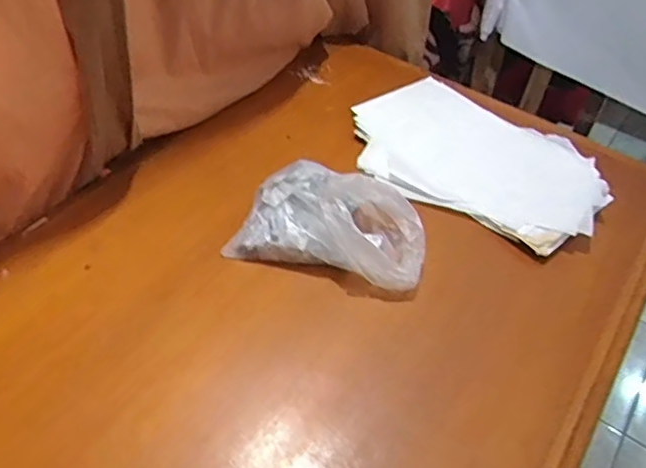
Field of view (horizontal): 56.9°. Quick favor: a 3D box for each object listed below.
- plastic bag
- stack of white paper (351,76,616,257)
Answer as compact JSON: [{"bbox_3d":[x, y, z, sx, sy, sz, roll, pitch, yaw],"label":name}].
[{"bbox_3d":[0.023,-0.031,0.875,0.270,0.102,0.189,15,47,8],"label":"plastic bag"},{"bbox_3d":[0.257,-0.134,1.037,0.438,0.035,0.303,36,53,25],"label":"stack of white paper"}]

